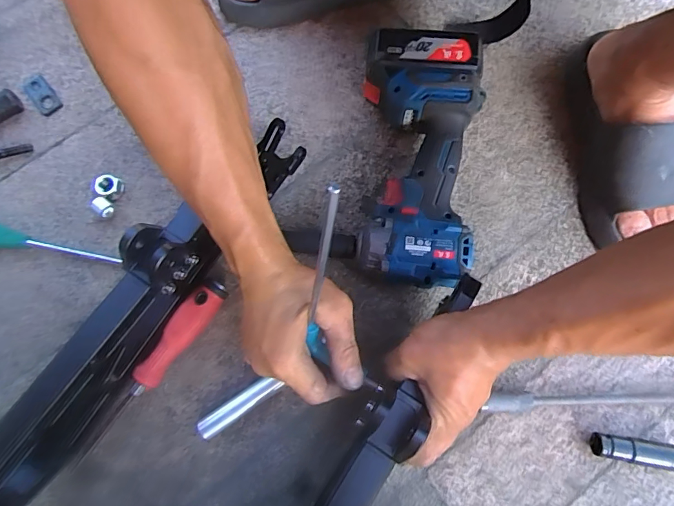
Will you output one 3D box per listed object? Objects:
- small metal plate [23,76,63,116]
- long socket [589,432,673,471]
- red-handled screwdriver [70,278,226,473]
[{"bbox_3d":[-0.341,-0.182,0.525,0.026,0.008,0.052,-37,77,-7],"label":"small metal plate"},{"bbox_3d":[0.270,0.177,0.404,0.076,0.024,0.021,10,76,4],"label":"long socket"},{"bbox_3d":[-0.176,0.113,0.430,0.026,0.031,0.202,34,79,10],"label":"red-handled screwdriver"}]

